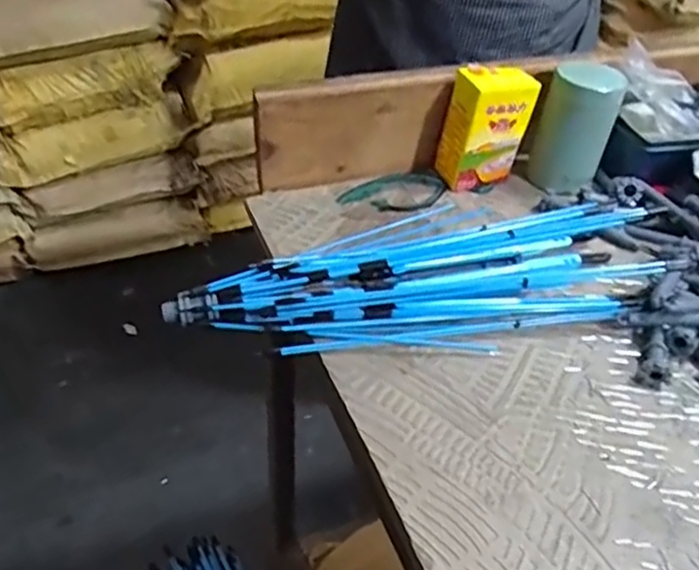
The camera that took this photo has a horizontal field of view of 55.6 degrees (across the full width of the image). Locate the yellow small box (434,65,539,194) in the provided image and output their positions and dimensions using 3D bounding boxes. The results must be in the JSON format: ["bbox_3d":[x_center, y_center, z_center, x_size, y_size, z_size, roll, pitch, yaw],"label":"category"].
[{"bbox_3d":[0.127,-0.147,0.618,0.069,0.104,0.043,-7,43,-13],"label":"yellow small box"}]

